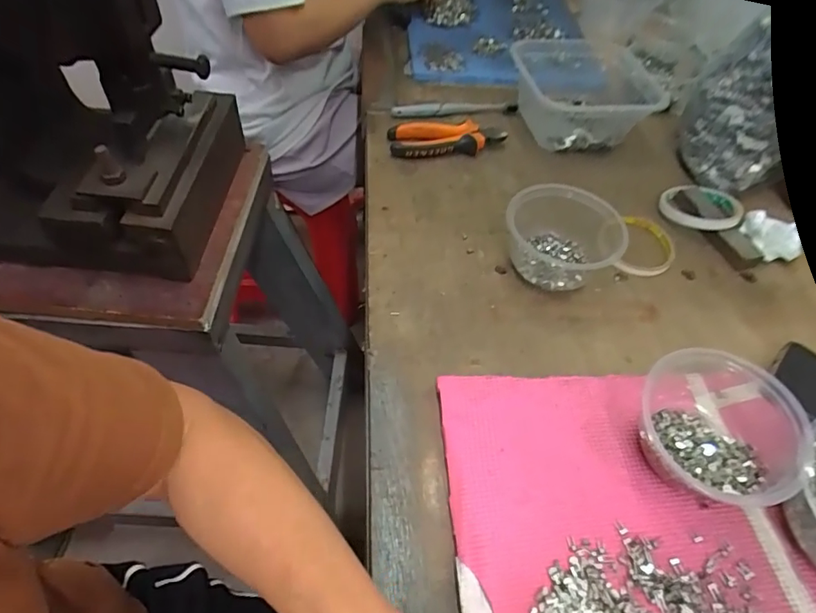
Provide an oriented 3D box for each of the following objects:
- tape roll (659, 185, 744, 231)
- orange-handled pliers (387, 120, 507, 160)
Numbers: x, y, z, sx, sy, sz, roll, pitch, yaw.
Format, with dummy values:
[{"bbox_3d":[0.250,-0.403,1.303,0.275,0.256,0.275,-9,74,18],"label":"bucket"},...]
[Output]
[{"bbox_3d":[0.348,-0.118,0.592,0.085,0.020,0.081,2,52,-3],"label":"tape roll"},{"bbox_3d":[0.051,-0.216,0.640,0.149,0.027,0.059,-5,53,-9],"label":"orange-handled pliers"}]

